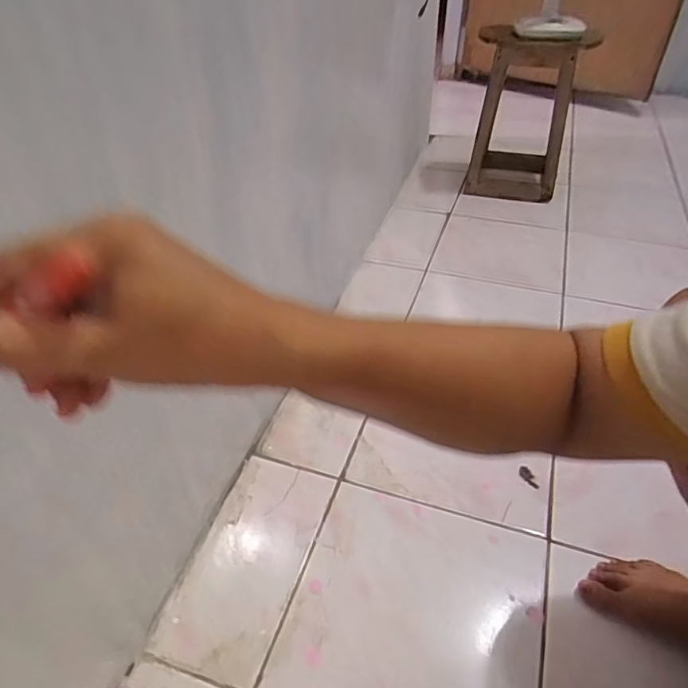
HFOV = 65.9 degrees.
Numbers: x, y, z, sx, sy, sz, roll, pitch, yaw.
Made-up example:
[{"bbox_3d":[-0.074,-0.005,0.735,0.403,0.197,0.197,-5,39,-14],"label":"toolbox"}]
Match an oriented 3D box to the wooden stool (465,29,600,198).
[{"bbox_3d":[0.479,-0.620,1.404,0.265,0.386,0.272,12,42,16],"label":"wooden stool"}]

